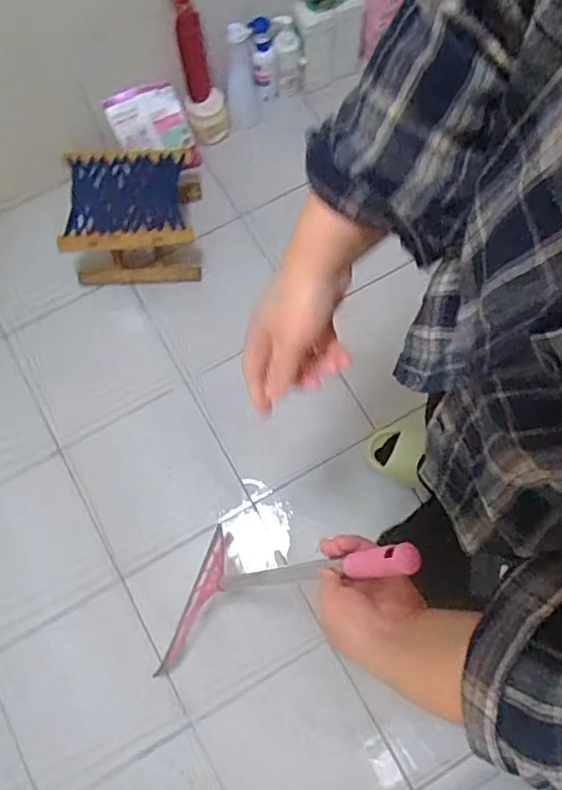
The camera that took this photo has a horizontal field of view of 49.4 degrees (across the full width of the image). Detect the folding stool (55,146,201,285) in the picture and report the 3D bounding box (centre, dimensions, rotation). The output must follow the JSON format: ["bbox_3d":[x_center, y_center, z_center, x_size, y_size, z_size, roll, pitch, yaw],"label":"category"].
[{"bbox_3d":[-0.355,-0.429,1.449,0.284,0.204,0.272,-7,73,-1],"label":"folding stool"}]

